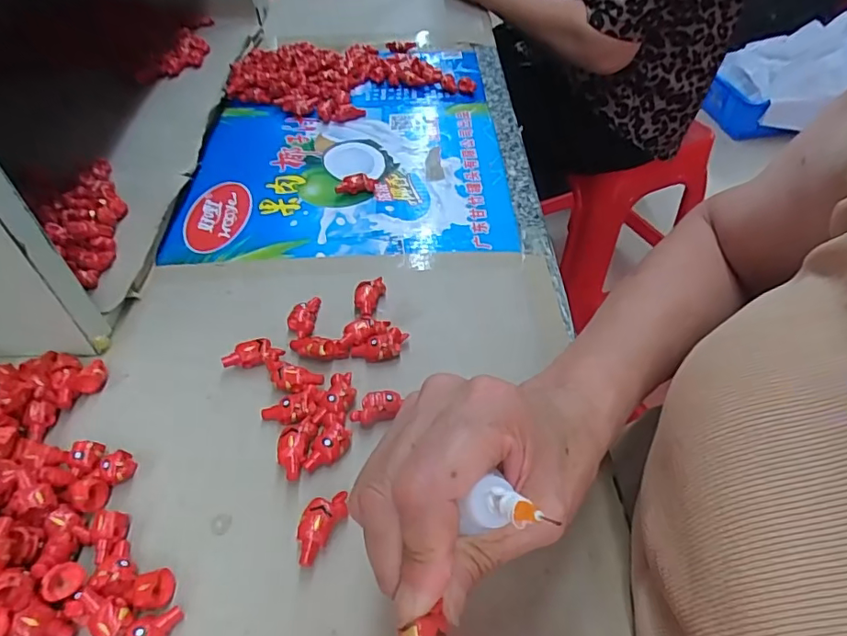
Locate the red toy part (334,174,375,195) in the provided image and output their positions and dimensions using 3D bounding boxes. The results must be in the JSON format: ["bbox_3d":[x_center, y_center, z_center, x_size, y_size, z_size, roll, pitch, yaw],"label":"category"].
[{"bbox_3d":[-0.062,-0.119,0.477,0.035,0.016,0.013,-5,48,-5],"label":"red toy part"}]

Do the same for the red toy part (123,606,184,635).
[{"bbox_3d":[-0.123,0.142,0.241,0.015,0.012,0.024,22,51,18],"label":"red toy part"}]

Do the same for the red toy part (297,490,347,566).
[{"bbox_3d":[-0.053,0.105,0.270,0.017,0.013,0.038,24,52,20],"label":"red toy part"}]

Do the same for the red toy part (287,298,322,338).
[{"bbox_3d":[-0.083,0.001,0.367,0.019,0.014,0.030,5,48,3],"label":"red toy part"}]

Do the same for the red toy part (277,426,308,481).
[{"bbox_3d":[-0.072,0.077,0.295,0.017,0.014,0.027,-8,48,-8],"label":"red toy part"}]

